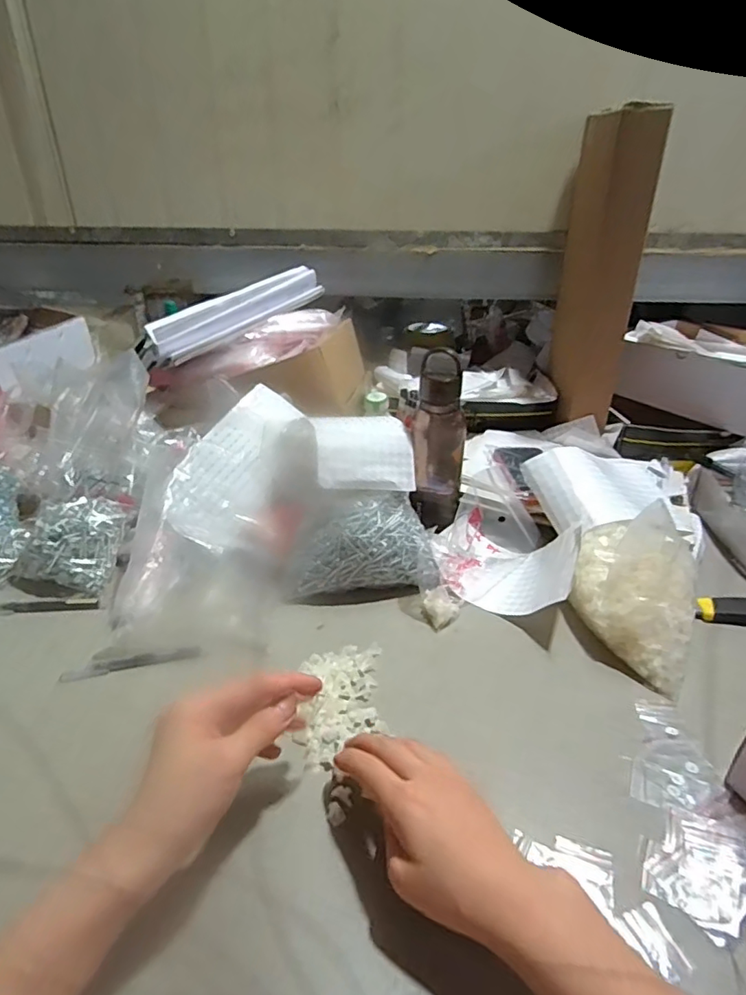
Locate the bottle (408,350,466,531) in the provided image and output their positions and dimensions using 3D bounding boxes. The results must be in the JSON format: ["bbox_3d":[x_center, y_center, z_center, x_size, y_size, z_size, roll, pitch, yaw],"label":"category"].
[{"bbox_3d":[0.080,-0.061,0.674,0.065,0.192,0.059,2,4,3],"label":"bottle"}]

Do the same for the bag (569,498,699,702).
[{"bbox_3d":[0.272,0.085,0.566,0.112,0.127,0.156,12,31,21],"label":"bag"}]

